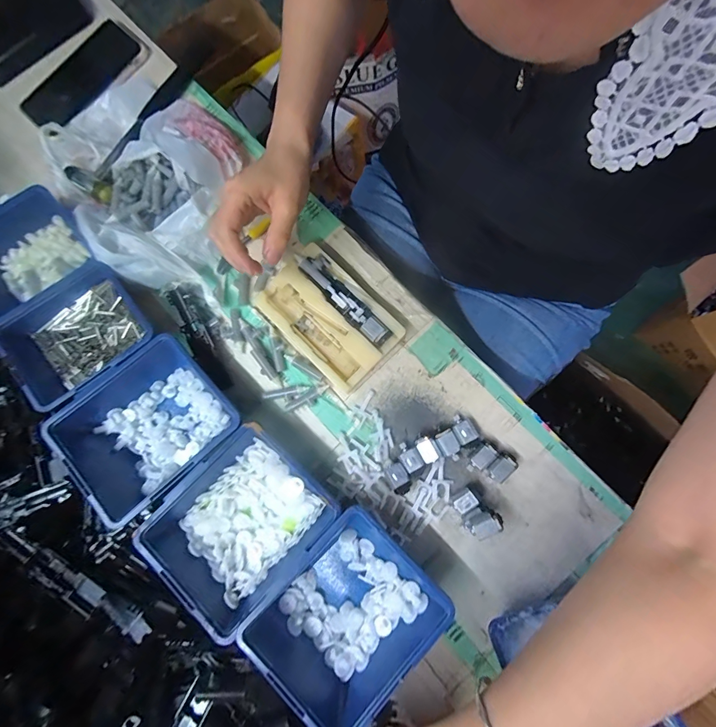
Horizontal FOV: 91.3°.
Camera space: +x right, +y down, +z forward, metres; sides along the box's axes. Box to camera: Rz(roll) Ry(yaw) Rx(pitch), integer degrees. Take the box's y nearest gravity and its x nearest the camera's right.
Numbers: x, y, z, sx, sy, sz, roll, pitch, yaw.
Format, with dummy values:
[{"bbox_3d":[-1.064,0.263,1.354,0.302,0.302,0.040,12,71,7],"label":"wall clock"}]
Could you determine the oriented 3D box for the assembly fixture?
[{"bbox_3d":[-0.031,-0.049,0.357,0.139,0.026,0.089,44,88,9],"label":"assembly fixture"}]

